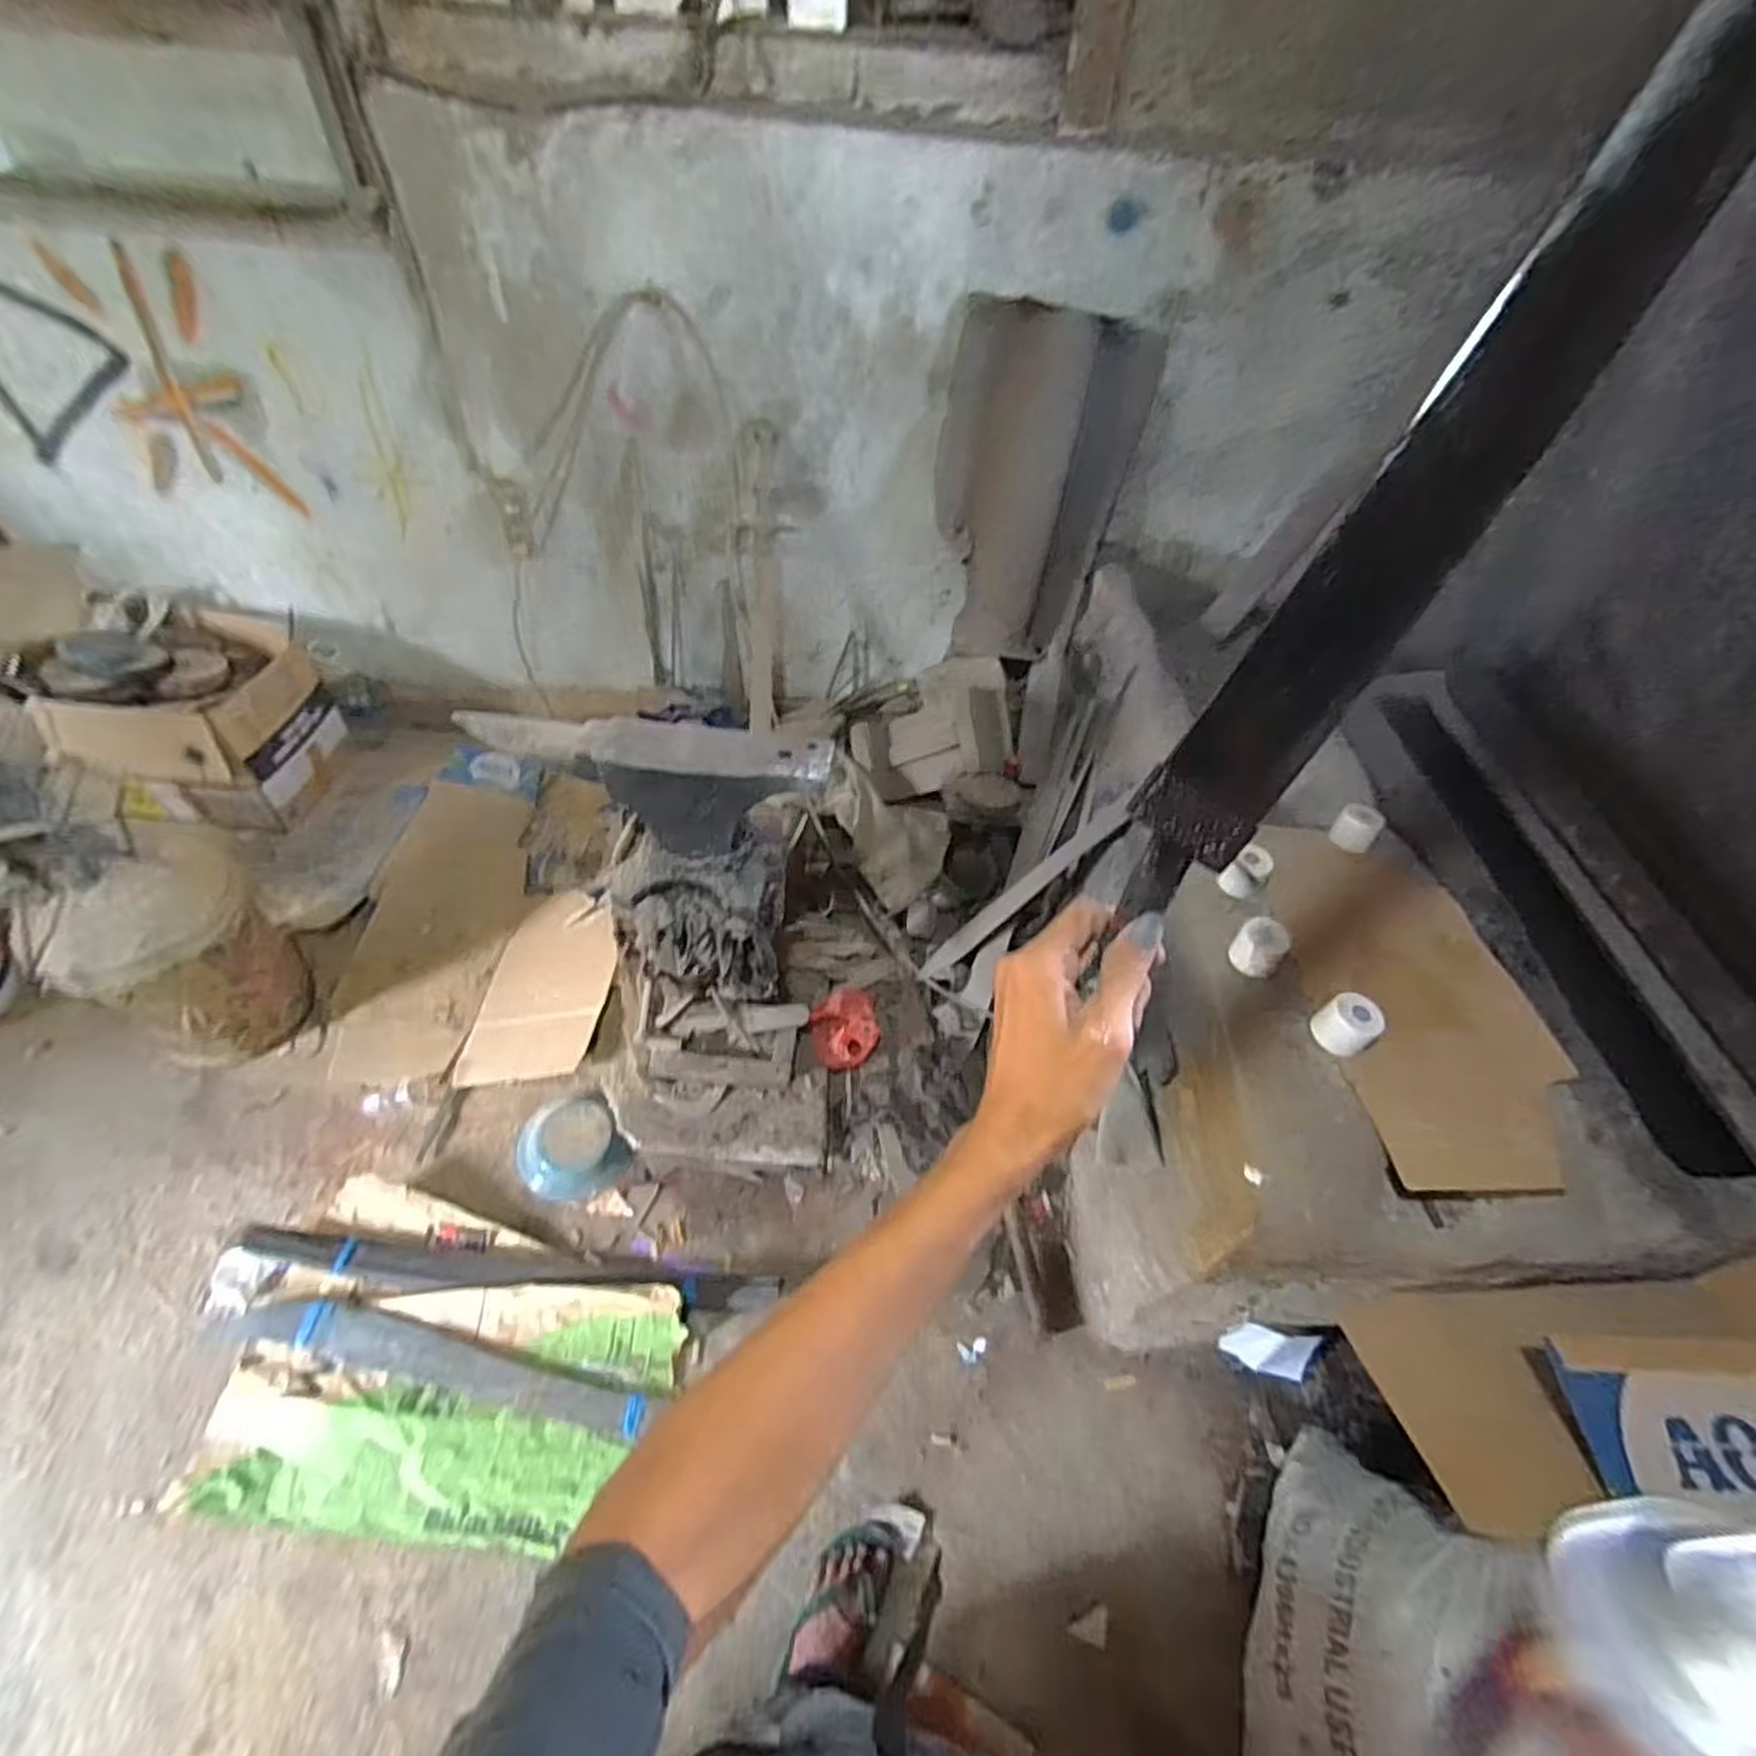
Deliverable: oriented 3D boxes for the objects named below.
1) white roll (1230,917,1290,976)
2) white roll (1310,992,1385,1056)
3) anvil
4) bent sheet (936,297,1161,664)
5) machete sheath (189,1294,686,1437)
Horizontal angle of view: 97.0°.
[{"bbox_3d":[0.526,0.100,1.076,0.067,0.067,0.065,34,55,21],"label":"white roll"},{"bbox_3d":[0.600,0.188,0.994,0.061,0.061,0.068,-27,57,-25],"label":"white roll"},{"bbox_3d":[-0.339,-0.141,1.152,0.533,0.172,0.103,5,50,-1],"label":"anvil"},{"bbox_3d":[0.331,-0.785,1.616,0.395,0.599,0.198,2,50,-4],"label":"bent sheet"},{"bbox_3d":[-0.704,0.765,1.238,0.686,0.016,0.088,11,50,4],"label":"machete sheath"}]

